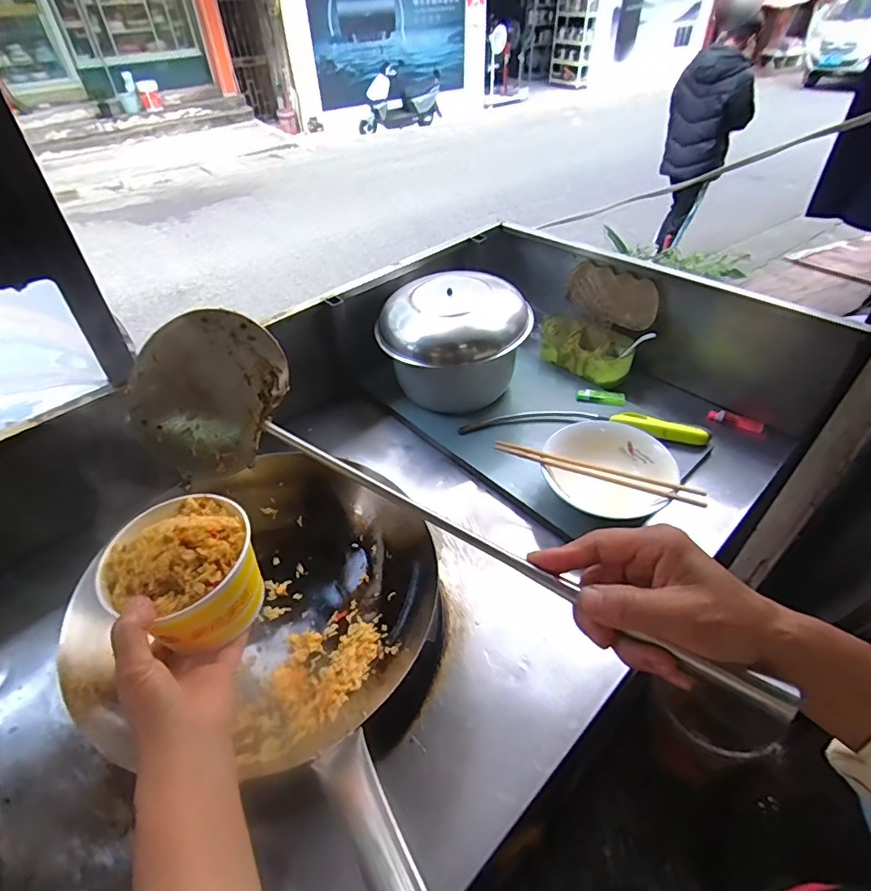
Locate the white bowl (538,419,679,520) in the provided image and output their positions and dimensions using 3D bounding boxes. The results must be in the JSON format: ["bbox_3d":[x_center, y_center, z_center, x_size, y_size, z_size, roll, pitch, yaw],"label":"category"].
[{"bbox_3d":[0.239,0.039,0.718,0.183,0.051,0.169,-1,43,1],"label":"white bowl"}]

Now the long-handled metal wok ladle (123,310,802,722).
[{"bbox_3d":[-0.019,0.044,0.335,0.466,0.092,0.094,29,51,17],"label":"long-handled metal wok ladle"}]

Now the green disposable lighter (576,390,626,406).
[{"bbox_3d":[0.283,-0.084,0.859,0.083,0.016,0.022,11,43,35],"label":"green disposable lighter"}]

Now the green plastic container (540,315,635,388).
[{"bbox_3d":[0.273,-0.171,0.920,0.182,0.072,0.084,29,51,29],"label":"green plastic container"}]

